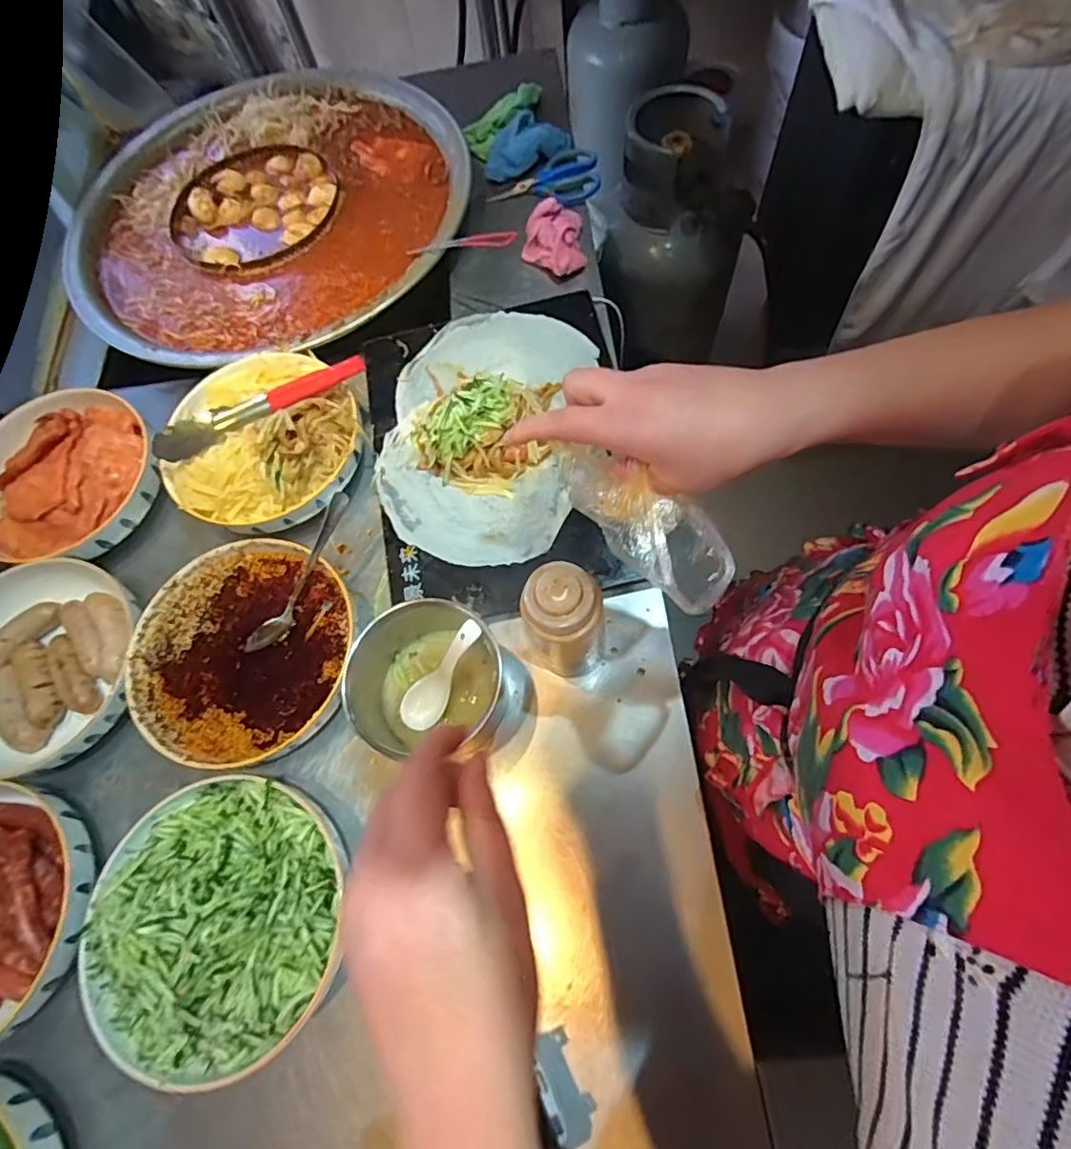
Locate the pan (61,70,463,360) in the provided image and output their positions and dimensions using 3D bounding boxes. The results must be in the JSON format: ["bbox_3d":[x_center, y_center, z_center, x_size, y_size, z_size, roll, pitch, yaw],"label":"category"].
[{"bbox_3d":[-0.386,-0.530,0.832,0.556,0.072,0.541,1,69,4],"label":"pan"}]

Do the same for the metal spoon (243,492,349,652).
[{"bbox_3d":[-0.240,-0.001,0.595,0.034,0.028,0.183,26,73,13],"label":"metal spoon"}]

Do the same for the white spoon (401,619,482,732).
[{"bbox_3d":[-0.089,0.094,0.544,0.038,0.024,0.130,38,117,14],"label":"white spoon"}]

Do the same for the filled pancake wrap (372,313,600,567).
[{"bbox_3d":[-0.059,-0.180,0.653,0.229,0.068,0.329,13,70,6],"label":"filled pancake wrap"}]

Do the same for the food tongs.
[{"bbox_3d":[-0.303,-0.189,0.635,0.237,0.027,0.040,-27,70,-6],"label":"food tongs"}]

